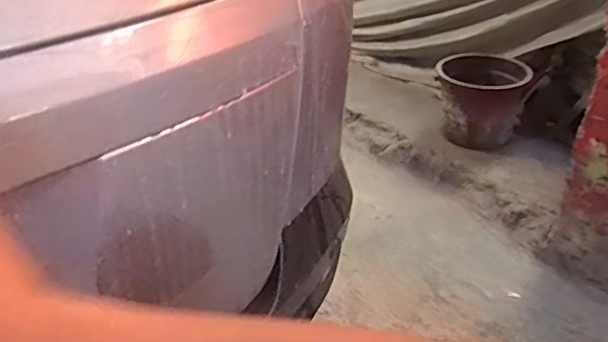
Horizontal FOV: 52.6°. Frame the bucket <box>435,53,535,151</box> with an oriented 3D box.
[{"bbox_3d":[0.527,-0.200,1.838,0.262,0.231,0.224,4,32,10],"label":"bucket"}]

